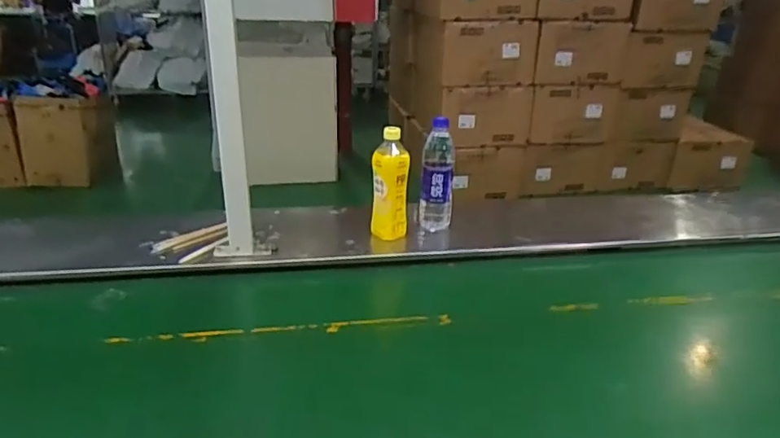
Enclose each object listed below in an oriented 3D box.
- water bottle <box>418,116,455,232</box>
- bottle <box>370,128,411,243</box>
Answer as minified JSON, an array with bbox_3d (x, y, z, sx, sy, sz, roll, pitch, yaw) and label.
[{"bbox_3d":[0.096,-0.086,1.124,0.066,0.206,0.074,2,24,2],"label":"water bottle"},{"bbox_3d":[0.000,-0.066,1.049,0.067,0.197,0.060,0,24,-2],"label":"bottle"}]

